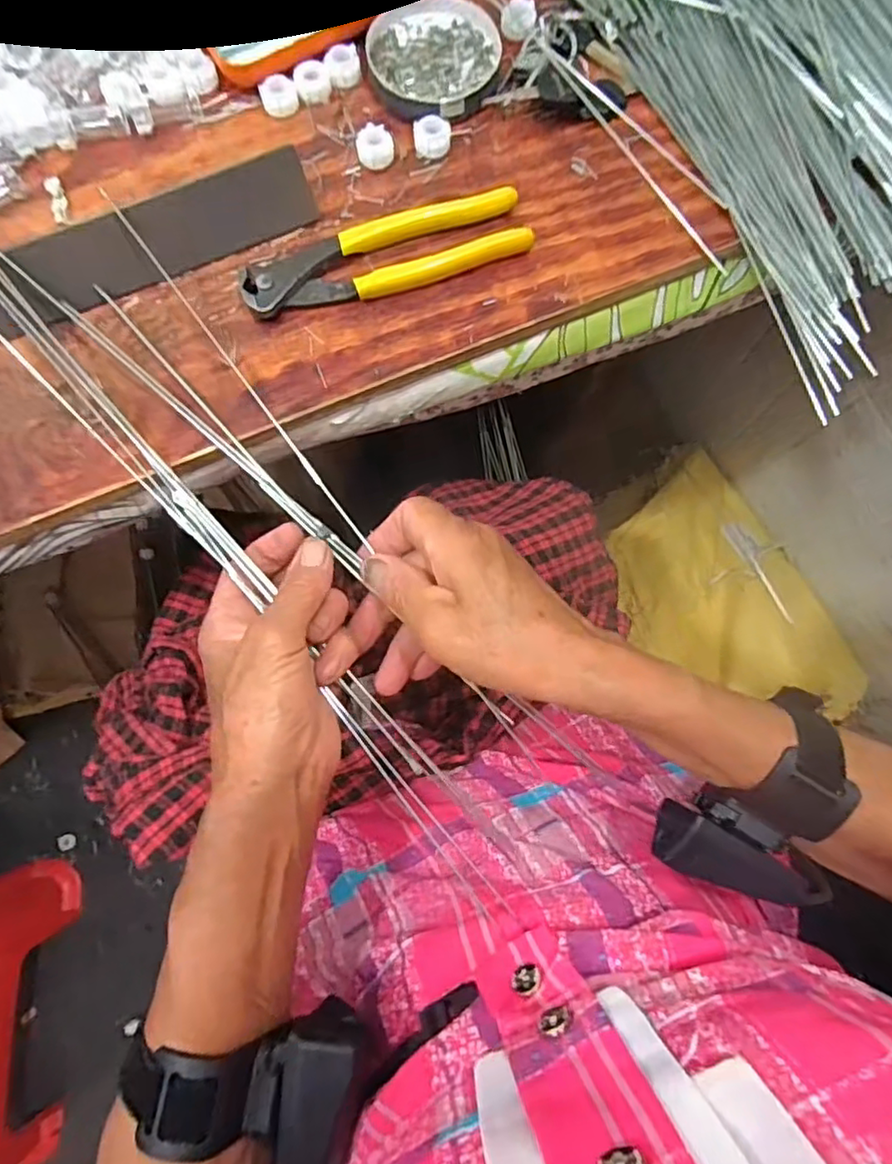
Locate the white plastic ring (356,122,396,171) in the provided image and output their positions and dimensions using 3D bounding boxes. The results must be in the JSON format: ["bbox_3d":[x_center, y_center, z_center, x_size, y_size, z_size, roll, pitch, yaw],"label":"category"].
[{"bbox_3d":[-0.042,-0.258,0.370,0.022,0.013,0.019,-7,78,-3],"label":"white plastic ring"}]

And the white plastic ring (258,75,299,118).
[{"bbox_3d":[-0.101,-0.295,0.378,0.022,0.010,0.021,0,77,-1],"label":"white plastic ring"}]

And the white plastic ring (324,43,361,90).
[{"bbox_3d":[-0.063,-0.314,0.381,0.021,0.011,0.020,0,77,-1],"label":"white plastic ring"}]

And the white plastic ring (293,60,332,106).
[{"bbox_3d":[-0.081,-0.304,0.380,0.021,0.011,0.019,-14,78,-5],"label":"white plastic ring"}]

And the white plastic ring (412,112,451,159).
[{"bbox_3d":[-0.008,-0.268,0.374,0.022,0.010,0.024,0,77,-1],"label":"white plastic ring"}]

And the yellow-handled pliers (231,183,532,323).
[{"bbox_3d":[-0.034,-0.187,0.355,0.163,0.014,0.044,-20,79,-6],"label":"yellow-handled pliers"}]

